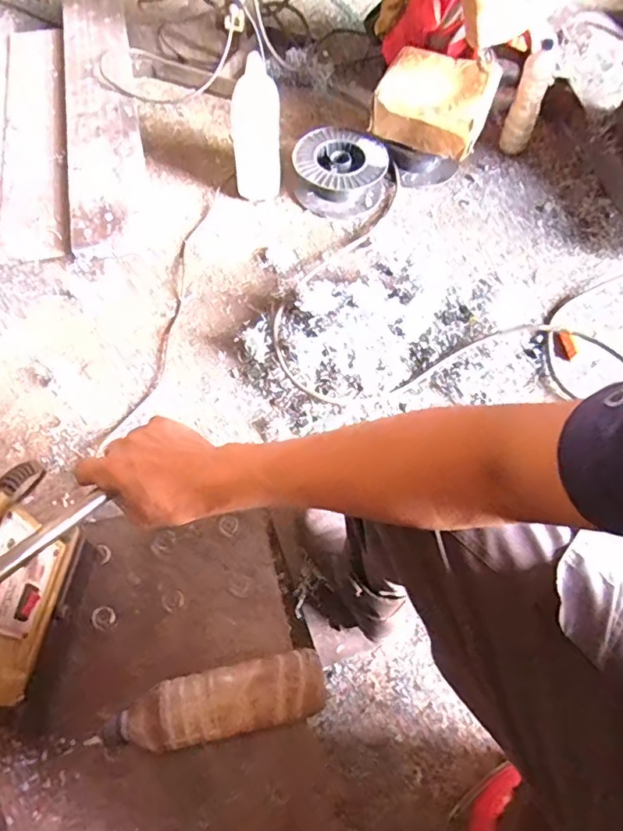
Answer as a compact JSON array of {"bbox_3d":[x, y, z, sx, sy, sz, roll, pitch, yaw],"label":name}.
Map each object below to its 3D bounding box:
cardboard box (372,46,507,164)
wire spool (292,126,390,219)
[{"bbox_3d":[0.349,-0.886,1.491,0.301,0.126,0.292,22,65,7],"label":"cardboard box"},{"bbox_3d":[0.085,-0.707,1.529,0.276,0.114,0.235,7,61,2],"label":"wire spool"}]

